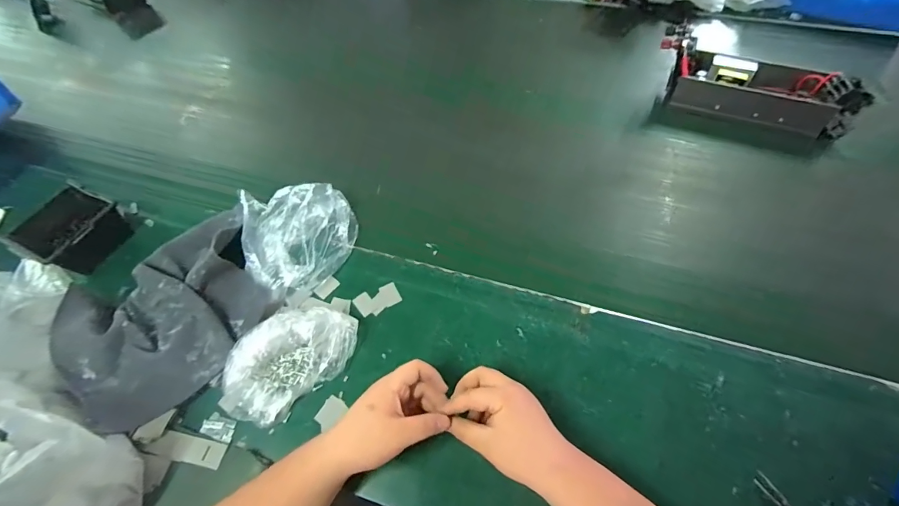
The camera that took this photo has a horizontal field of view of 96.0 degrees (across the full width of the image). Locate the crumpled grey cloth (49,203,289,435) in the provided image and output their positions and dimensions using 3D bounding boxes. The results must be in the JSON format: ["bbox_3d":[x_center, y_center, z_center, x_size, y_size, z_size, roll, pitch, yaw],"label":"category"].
[{"bbox_3d":[-0.355,0.064,0.523,0.237,0.070,0.236,-36,64,-18],"label":"crumpled grey cloth"}]

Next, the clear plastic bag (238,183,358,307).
[{"bbox_3d":[-0.216,-0.037,0.580,0.159,0.051,0.180,-29,62,-14],"label":"clear plastic bag"}]

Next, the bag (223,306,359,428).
[{"bbox_3d":[-0.193,0.127,0.489,0.106,0.045,0.163,31,65,19],"label":"bag"}]

